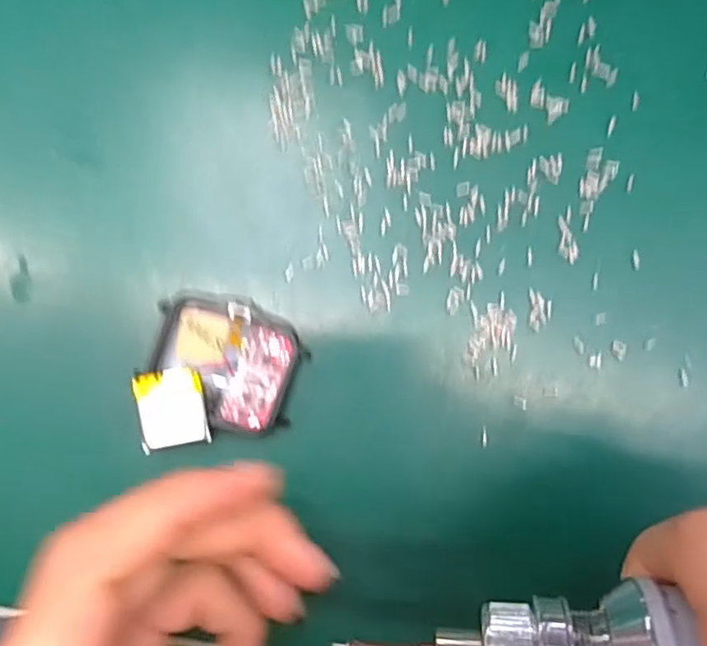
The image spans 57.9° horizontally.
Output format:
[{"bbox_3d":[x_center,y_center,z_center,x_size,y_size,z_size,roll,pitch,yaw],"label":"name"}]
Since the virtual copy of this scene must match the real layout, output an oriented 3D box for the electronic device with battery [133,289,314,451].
[{"bbox_3d":[-0.041,0.014,0.200,0.047,0.017,0.046,1,85,-4],"label":"electronic device with battery"}]

